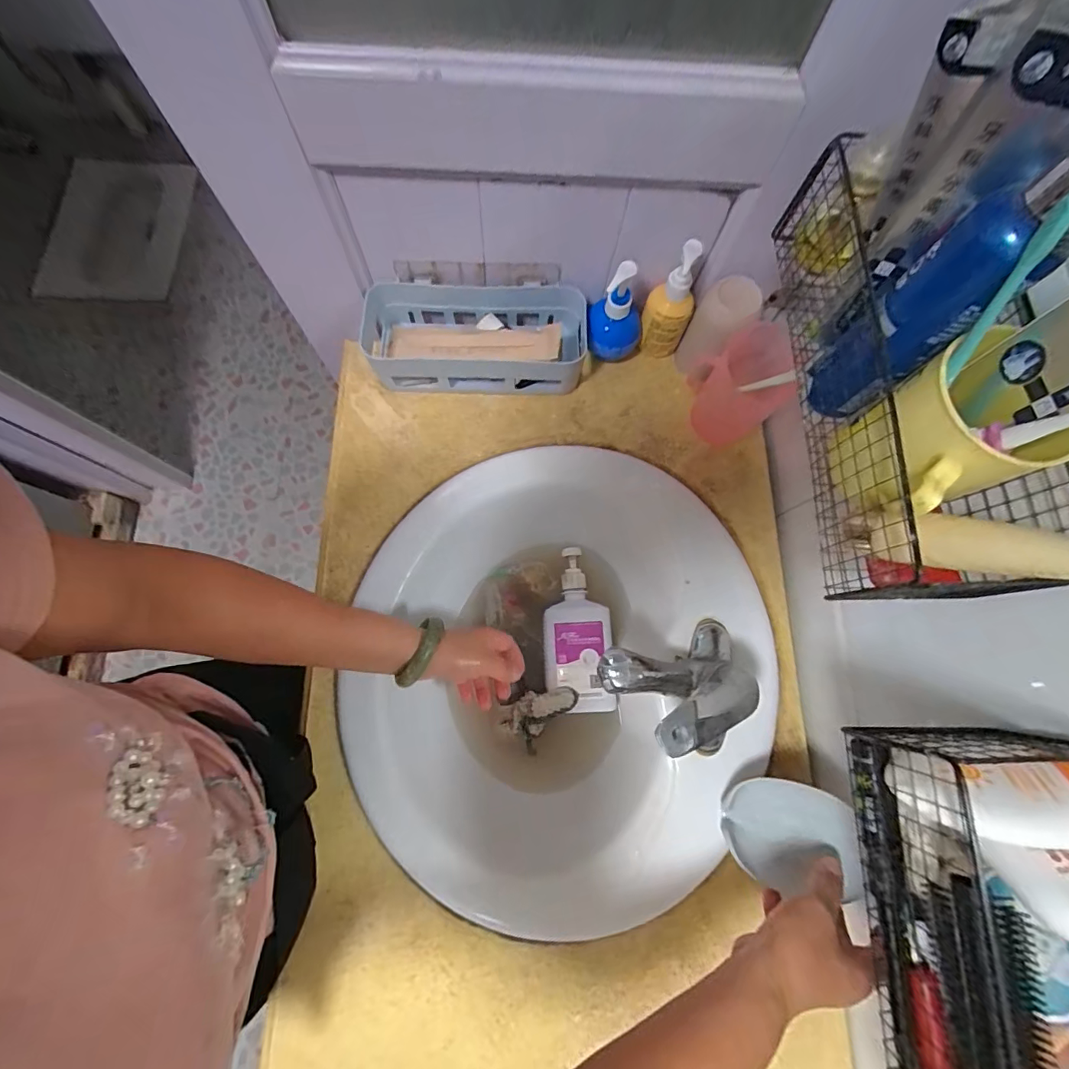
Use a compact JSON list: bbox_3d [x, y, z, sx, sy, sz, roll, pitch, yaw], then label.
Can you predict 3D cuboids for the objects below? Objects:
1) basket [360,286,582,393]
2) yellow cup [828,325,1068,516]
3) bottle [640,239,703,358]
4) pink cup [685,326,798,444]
[{"bbox_3d":[-0.074,-0.228,0.544,0.265,0.067,0.100,-1,76,-2],"label":"basket"},{"bbox_3d":[0.237,-0.059,0.270,0.091,0.085,0.074,-19,77,-7],"label":"yellow cup"},{"bbox_3d":[0.152,-0.256,0.519,0.051,0.130,0.045,23,76,4],"label":"bottle"},{"bbox_3d":[0.231,-0.162,0.514,0.087,0.088,0.083,1,76,-2],"label":"pink cup"}]

